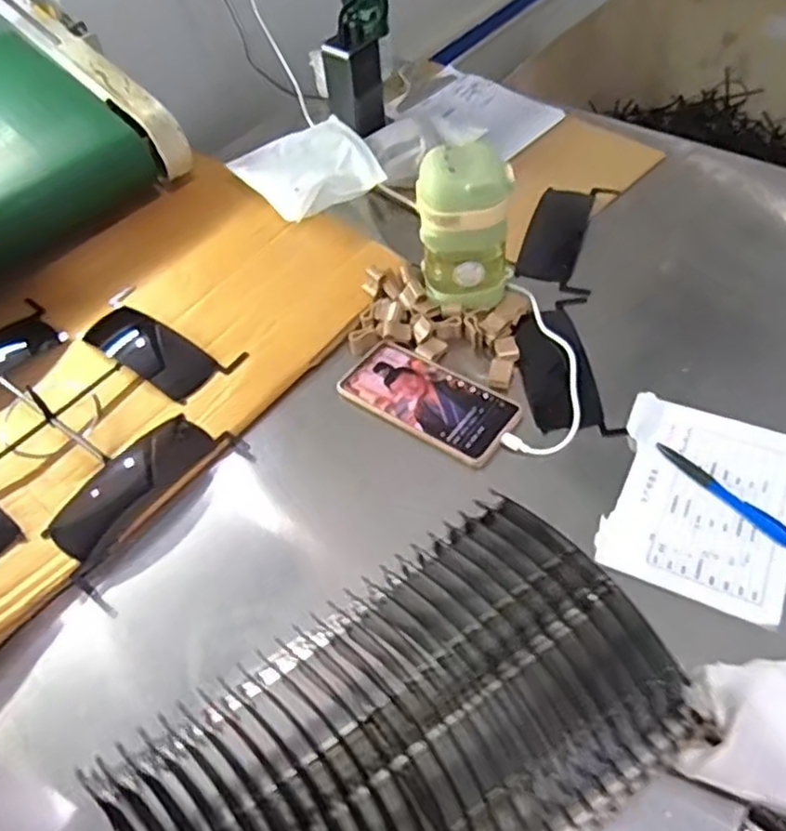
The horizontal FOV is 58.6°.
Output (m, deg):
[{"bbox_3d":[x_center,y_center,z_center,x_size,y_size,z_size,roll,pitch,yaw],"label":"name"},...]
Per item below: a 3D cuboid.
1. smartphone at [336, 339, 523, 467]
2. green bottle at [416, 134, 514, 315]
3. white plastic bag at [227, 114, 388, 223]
[{"bbox_3d":[0.031,-0.018,0.636,0.161,0.007,0.079,30,60,26],"label":"smartphone"},{"bbox_3d":[0.069,-0.170,0.666,0.084,0.157,0.070,0,51,5],"label":"green bottle"},{"bbox_3d":[-0.099,-0.281,0.815,0.141,0.046,0.138,-28,54,-16],"label":"white plastic bag"}]

